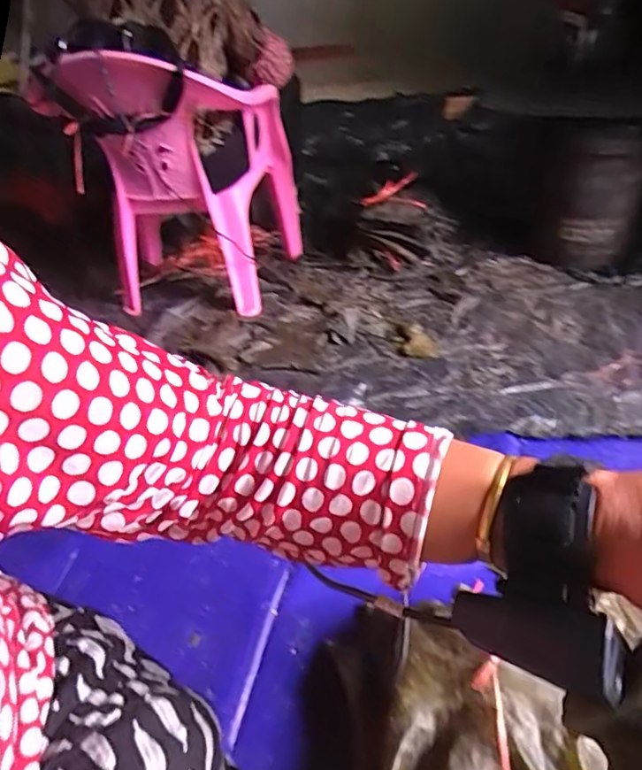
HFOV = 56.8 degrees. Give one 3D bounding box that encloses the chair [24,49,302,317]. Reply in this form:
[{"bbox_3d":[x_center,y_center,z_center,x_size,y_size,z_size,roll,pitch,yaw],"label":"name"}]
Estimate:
[{"bbox_3d":[-0.315,-0.499,1.435,0.374,0.593,0.436,6,42,14],"label":"chair"}]

